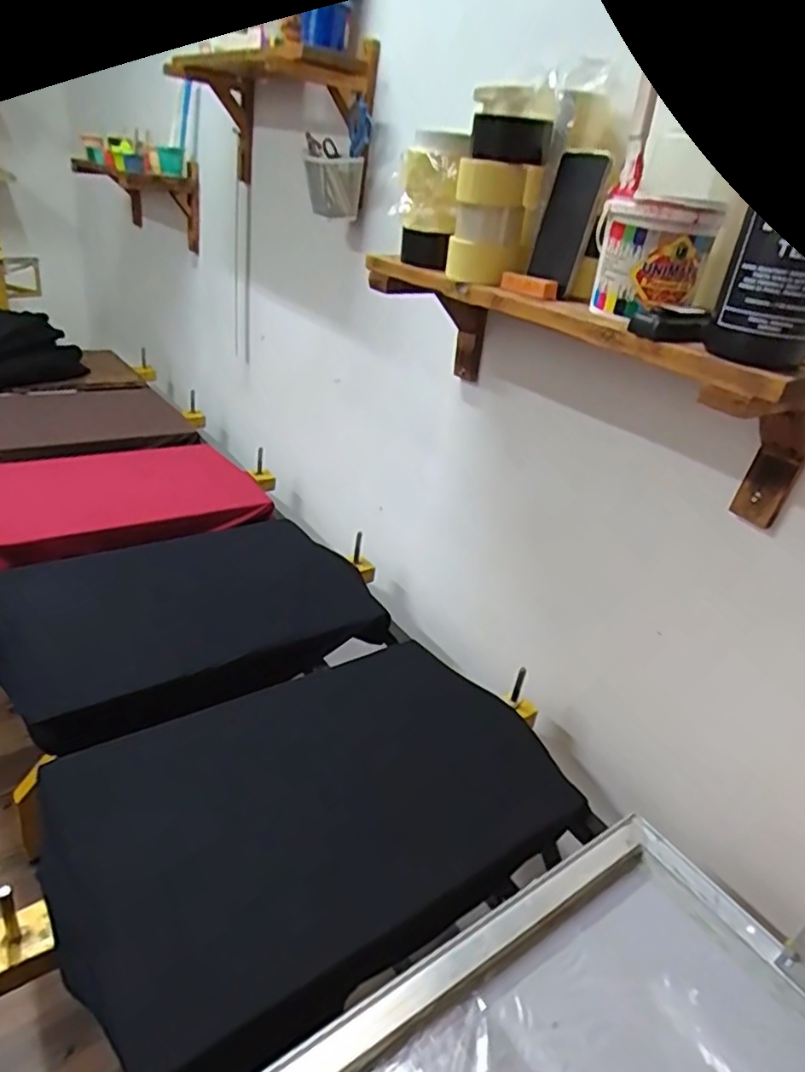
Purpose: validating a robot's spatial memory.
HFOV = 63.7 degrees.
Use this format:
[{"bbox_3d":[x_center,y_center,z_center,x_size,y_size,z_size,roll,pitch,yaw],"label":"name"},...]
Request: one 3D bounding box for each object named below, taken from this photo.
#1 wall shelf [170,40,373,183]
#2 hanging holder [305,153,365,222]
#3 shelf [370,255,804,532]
[{"bbox_3d":[-0.356,-1.002,1.536,0.235,0.255,0.823,-10,33,-29],"label":"wall shelf"},{"bbox_3d":[-0.150,-0.749,1.393,0.120,0.118,0.141,4,28,-7],"label":"hanging holder"},{"bbox_3d":[0.219,-0.228,0.889,0.231,0.220,0.657,-13,34,-33],"label":"shelf"}]

